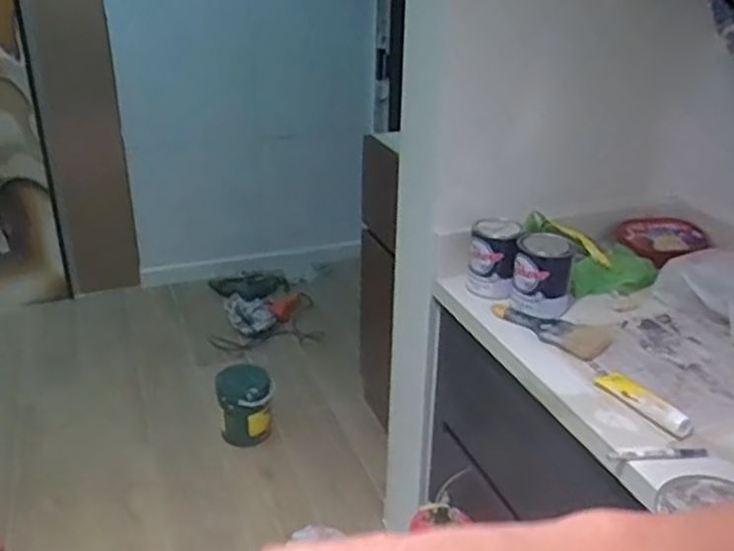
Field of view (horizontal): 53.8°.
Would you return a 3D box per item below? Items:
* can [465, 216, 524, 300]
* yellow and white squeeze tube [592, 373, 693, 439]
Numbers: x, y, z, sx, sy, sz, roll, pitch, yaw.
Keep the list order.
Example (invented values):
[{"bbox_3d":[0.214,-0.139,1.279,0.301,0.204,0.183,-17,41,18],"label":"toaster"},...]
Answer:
[{"bbox_3d":[0.252,-0.030,1.449,0.098,0.130,0.120,6,27,10],"label":"can"},{"bbox_3d":[0.419,0.188,1.097,0.040,0.029,0.176,-10,28,-22],"label":"yellow and white squeeze tube"}]

